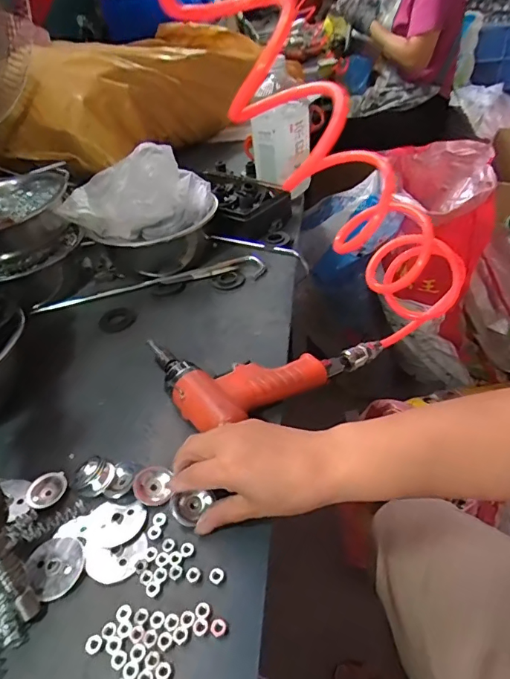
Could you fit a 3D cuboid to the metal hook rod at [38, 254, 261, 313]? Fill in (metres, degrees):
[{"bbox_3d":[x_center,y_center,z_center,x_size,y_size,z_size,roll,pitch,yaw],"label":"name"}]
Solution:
[{"bbox_3d":[-0.143,-0.077,0.645,0.316,0.013,0.051,-9,40,-1],"label":"metal hook rod"}]

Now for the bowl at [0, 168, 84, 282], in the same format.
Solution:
[{"bbox_3d":[-0.338,-0.159,0.632,0.166,0.079,0.166,-5,40,4],"label":"bowl"}]

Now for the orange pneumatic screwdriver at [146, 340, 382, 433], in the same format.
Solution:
[{"bbox_3d":[0.001,0.010,0.489,0.210,0.037,0.151,-29,44,-23],"label":"orange pneumatic screwdriver"}]

